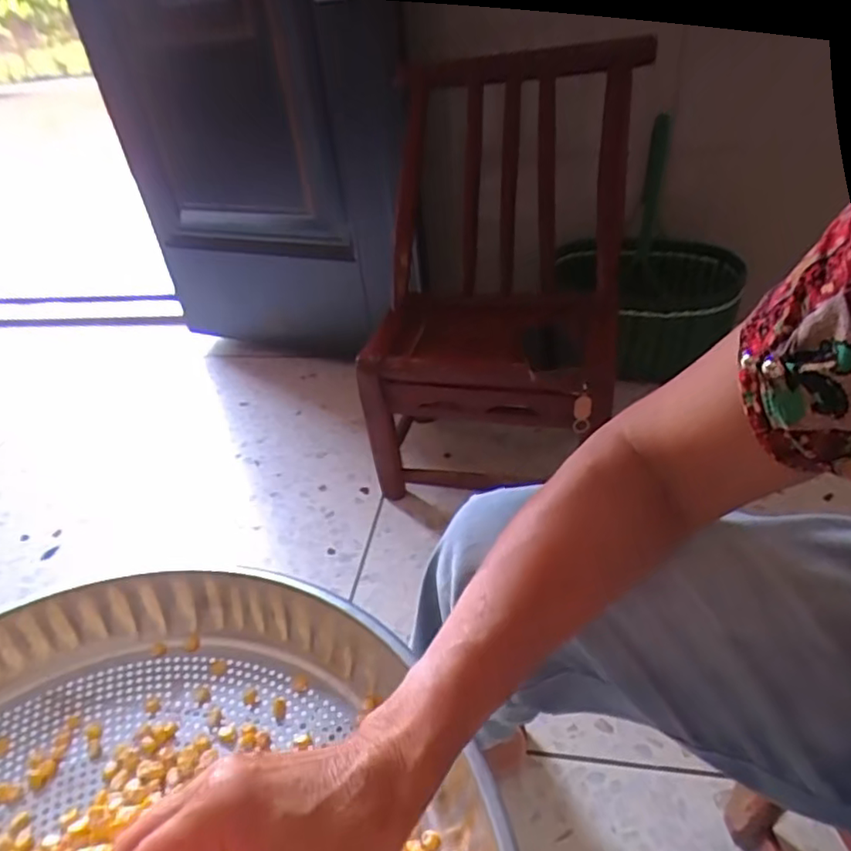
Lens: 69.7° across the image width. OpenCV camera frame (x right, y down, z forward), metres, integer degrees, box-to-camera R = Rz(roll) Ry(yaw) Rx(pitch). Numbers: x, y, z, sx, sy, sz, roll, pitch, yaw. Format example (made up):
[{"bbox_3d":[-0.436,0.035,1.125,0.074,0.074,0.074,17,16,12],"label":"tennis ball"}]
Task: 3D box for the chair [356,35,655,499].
[{"bbox_3d":[0.122,-0.227,0.996,0.374,0.593,0.380,7,39,18],"label":"chair"}]

